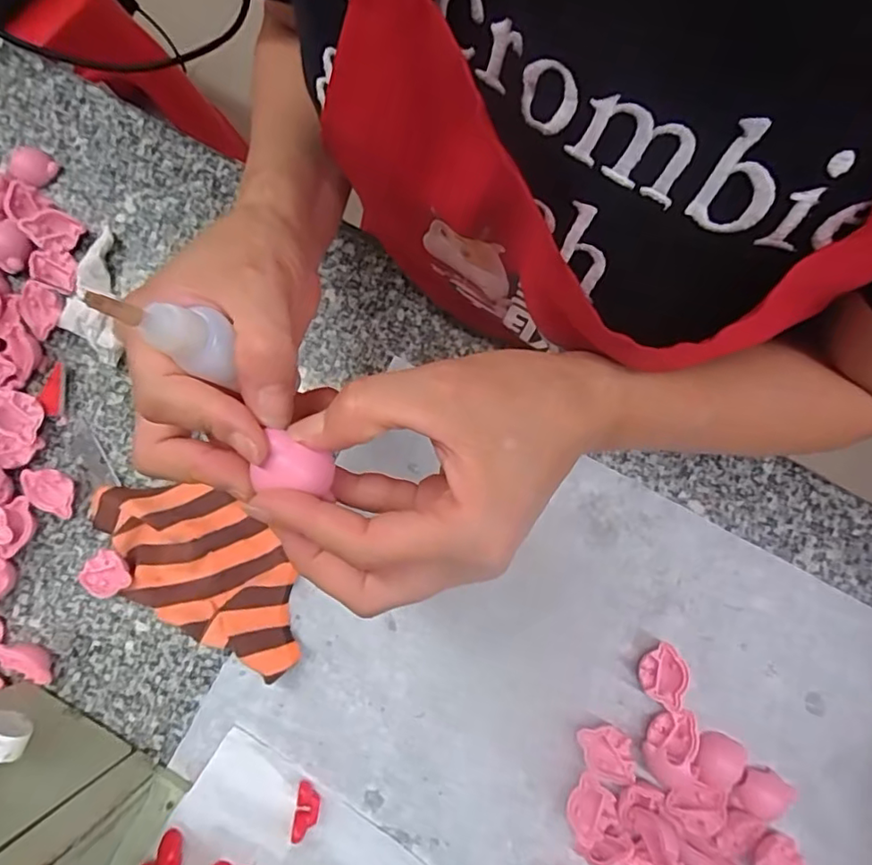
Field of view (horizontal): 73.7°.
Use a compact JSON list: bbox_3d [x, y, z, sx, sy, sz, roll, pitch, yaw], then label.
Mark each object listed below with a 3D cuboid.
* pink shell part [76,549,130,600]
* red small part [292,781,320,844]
[{"bbox_3d":[-0.212,0.091,0.375,0.030,0.015,0.030,0,81,2],"label":"pink shell part"},{"bbox_3d":[-0.078,0.227,0.348,0.014,0.004,0.030,6,60,2],"label":"red small part"}]

